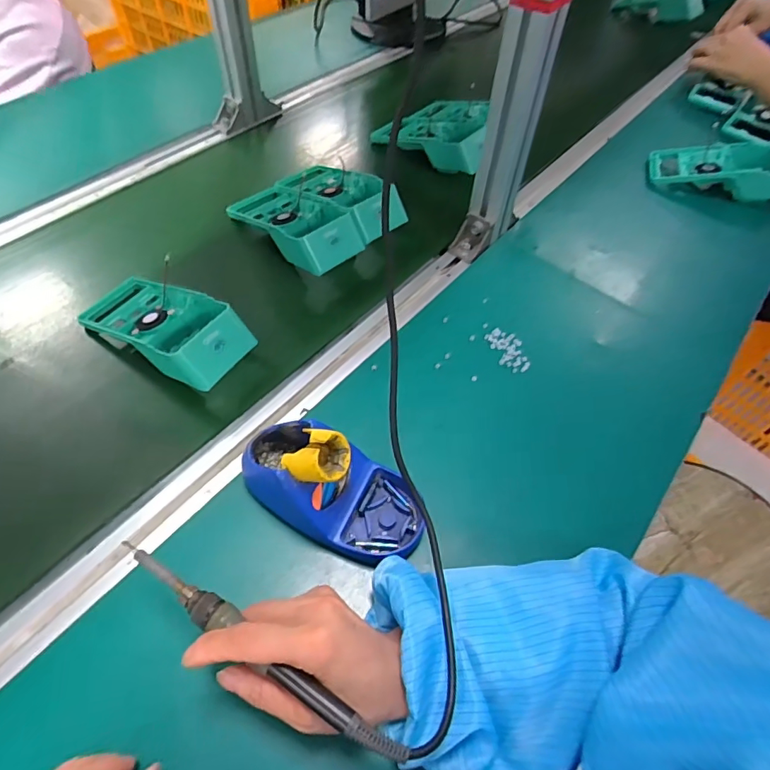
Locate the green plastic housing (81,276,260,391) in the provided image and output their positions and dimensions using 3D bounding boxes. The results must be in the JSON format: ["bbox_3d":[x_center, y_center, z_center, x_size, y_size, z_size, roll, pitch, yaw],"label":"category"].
[{"bbox_3d":[-0.226,-0.064,0.506,0.185,0.058,0.085,29,59,16],"label":"green plastic housing"}]

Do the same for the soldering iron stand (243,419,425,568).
[{"bbox_3d":[-0.042,0.076,0.395,0.158,0.092,0.077,21,55,11],"label":"soldering iron stand"}]

